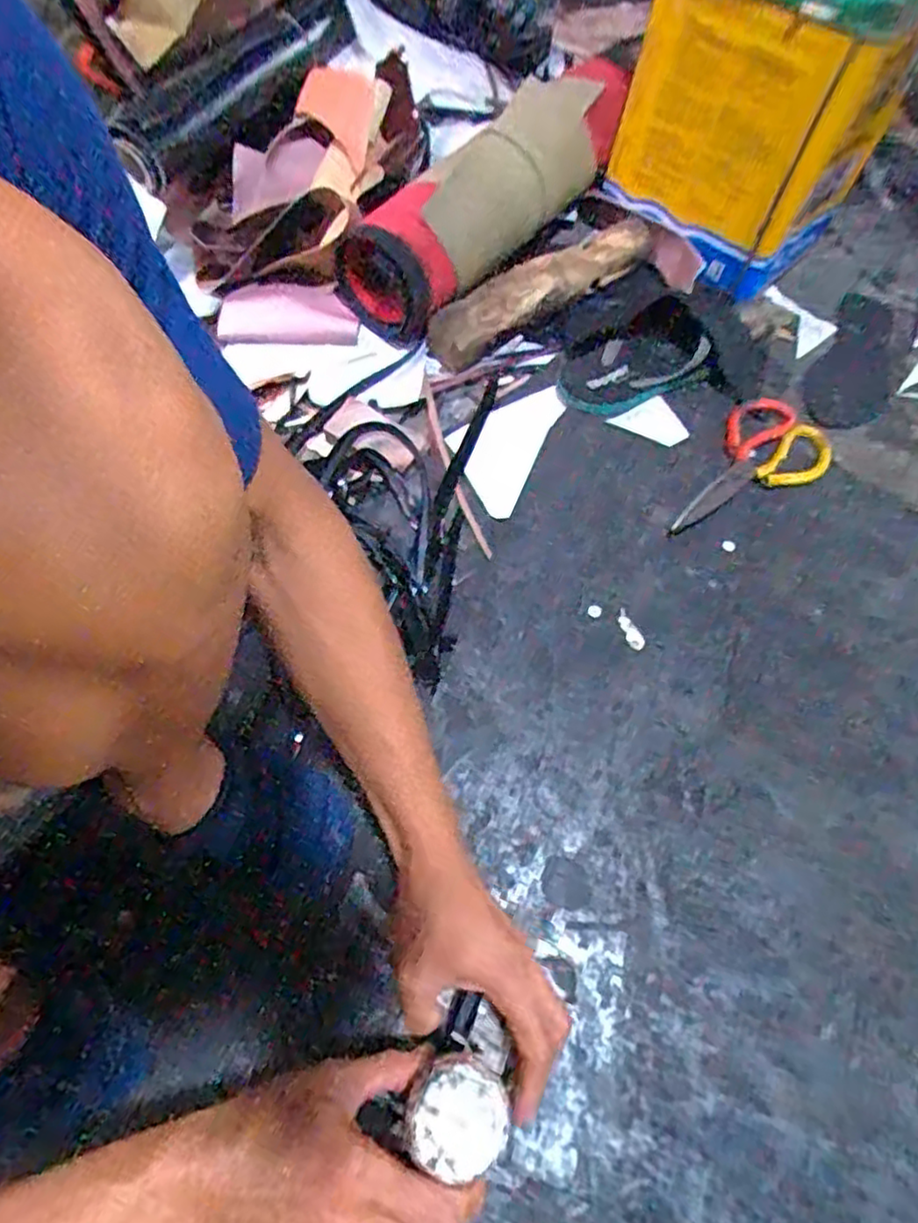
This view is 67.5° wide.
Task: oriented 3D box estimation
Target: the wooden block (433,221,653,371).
[{"bbox_3d":[0.099,-0.376,0.787,0.303,0.078,0.073,-40,70,-20],"label":"wooden block"}]

